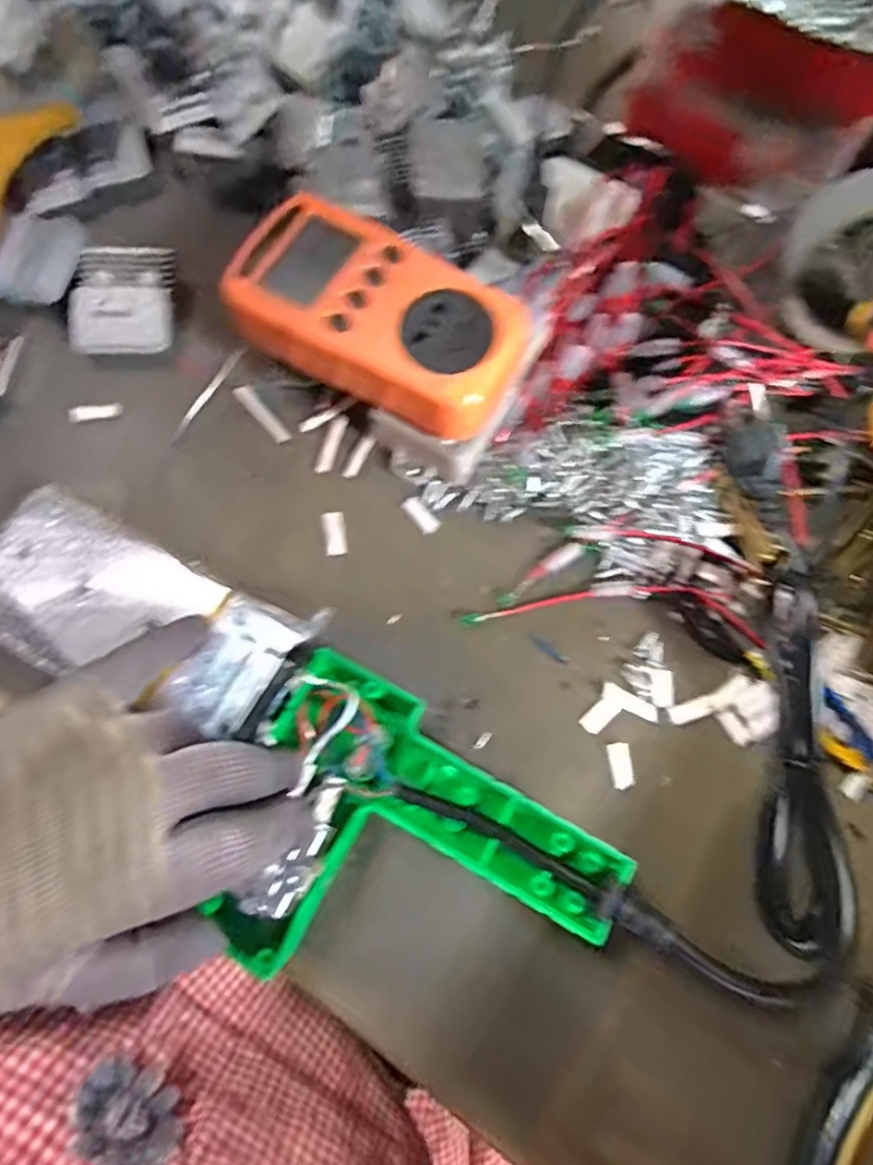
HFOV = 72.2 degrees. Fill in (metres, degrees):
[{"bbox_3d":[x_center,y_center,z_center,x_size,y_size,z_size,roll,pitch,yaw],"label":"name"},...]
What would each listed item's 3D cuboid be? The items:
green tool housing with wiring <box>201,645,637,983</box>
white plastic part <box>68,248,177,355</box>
[{"bbox_3d":[-0.012,0.109,0.236,0.149,0.031,0.112,28,79,6],"label":"green tool housing with wiring"},{"bbox_3d":[-0.164,-0.147,0.310,0.051,0.015,0.053,-7,76,-3],"label":"white plastic part"}]

